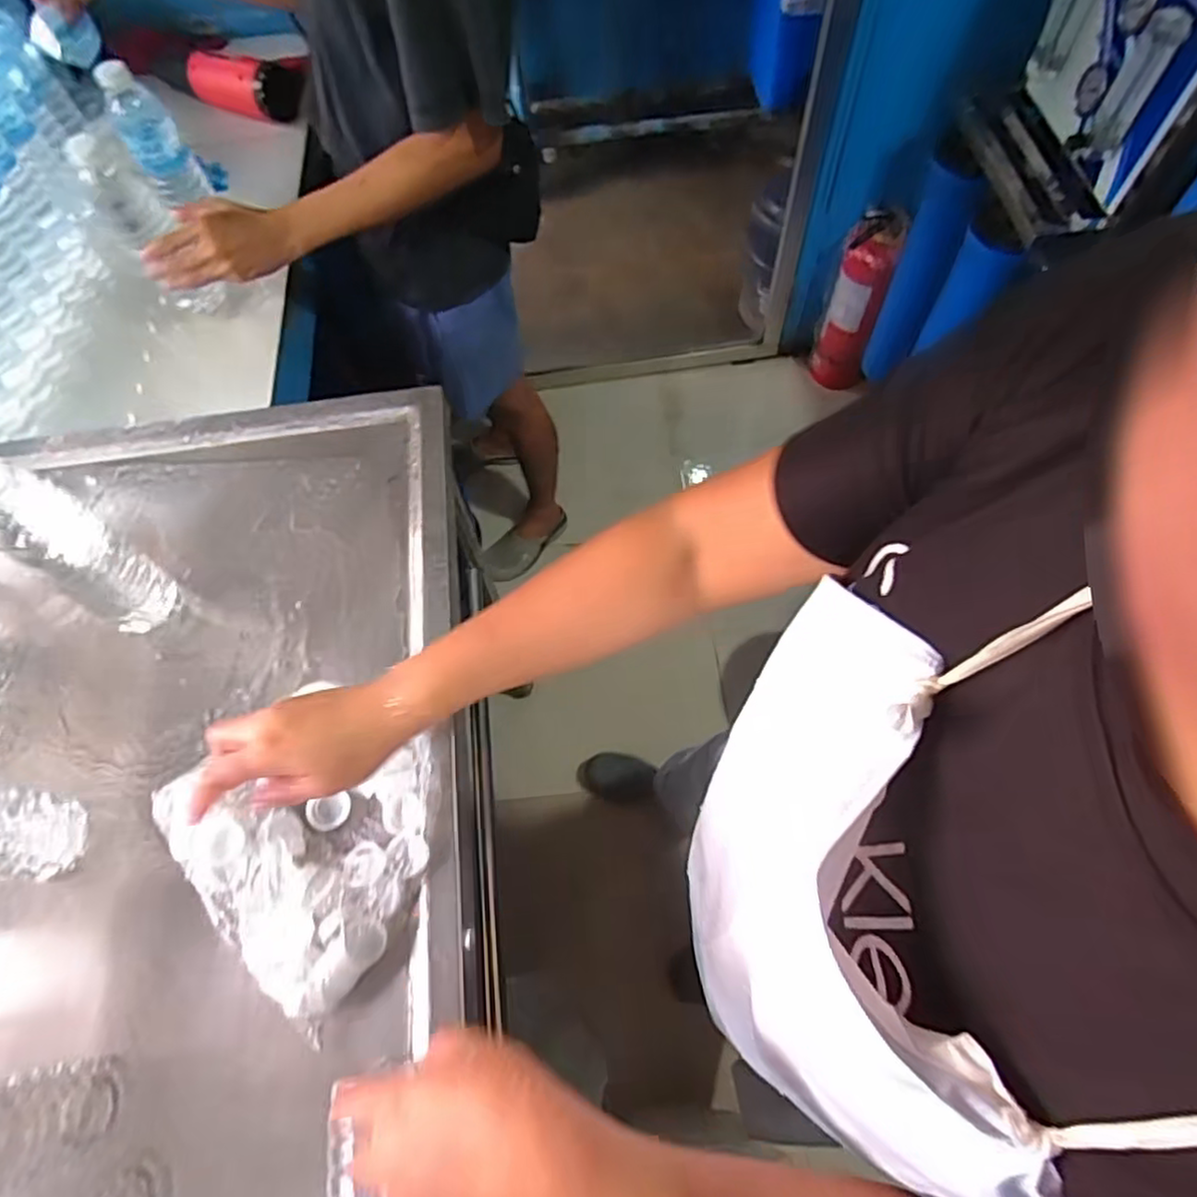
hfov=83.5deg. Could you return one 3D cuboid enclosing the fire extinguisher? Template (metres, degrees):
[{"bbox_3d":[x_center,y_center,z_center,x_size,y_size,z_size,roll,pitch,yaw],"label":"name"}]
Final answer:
[{"bbox_3d":[0.622,-0.698,1.642,0.127,0.429,0.123,13,65,10],"label":"fire extinguisher"}]

